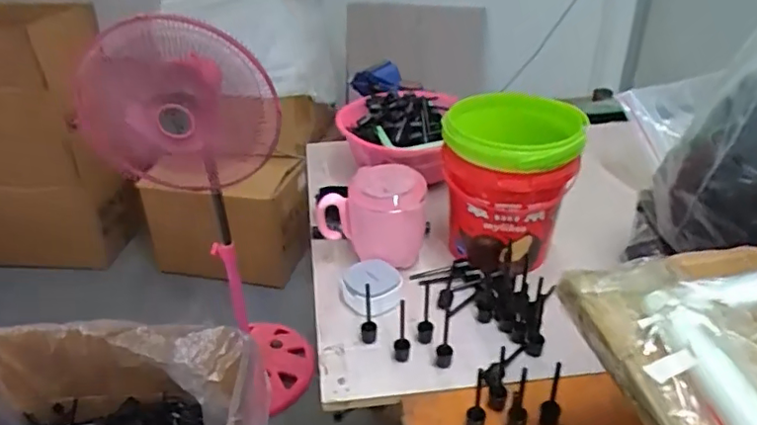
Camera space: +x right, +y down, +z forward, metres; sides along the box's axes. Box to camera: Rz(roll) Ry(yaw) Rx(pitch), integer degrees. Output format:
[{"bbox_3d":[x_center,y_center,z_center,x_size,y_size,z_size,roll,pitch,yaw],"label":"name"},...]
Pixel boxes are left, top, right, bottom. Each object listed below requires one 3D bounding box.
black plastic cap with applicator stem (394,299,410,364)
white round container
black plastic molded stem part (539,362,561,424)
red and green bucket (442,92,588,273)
[{"bbox_3d":[0.020,0.103,0.498,0.013,0.059,0.016,-1,32,0],"label":"black plastic cap with applicator stem"},{"bbox_3d":[-0.008,0.074,0.565,0.052,0.033,0.053,-1,32,0],"label":"white round container"},{"bbox_3d":[0.132,0.138,0.435,0.015,0.063,0.011,15,36,23],"label":"black plastic molded stem part"},{"bbox_3d":[0.131,-0.023,0.596,0.128,0.154,0.115,6,33,10],"label":"red and green bucket"}]

